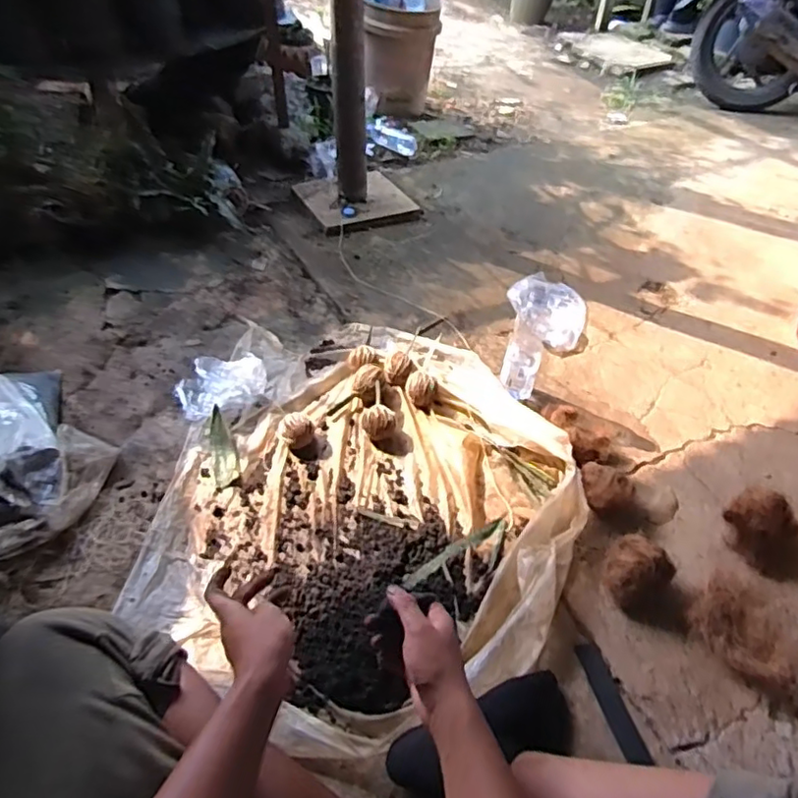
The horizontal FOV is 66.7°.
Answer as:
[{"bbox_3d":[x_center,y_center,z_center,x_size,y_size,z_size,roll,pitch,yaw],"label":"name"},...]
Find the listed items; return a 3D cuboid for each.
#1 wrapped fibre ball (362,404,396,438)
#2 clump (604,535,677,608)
[{"bbox_3d":[-0.037,0.045,1.120,0.066,0.053,0.055,-9,45,-12],"label":"wrapped fibre ball"},{"bbox_3d":[0.354,0.258,0.905,0.088,0.092,0.098,28,49,25],"label":"clump"}]

